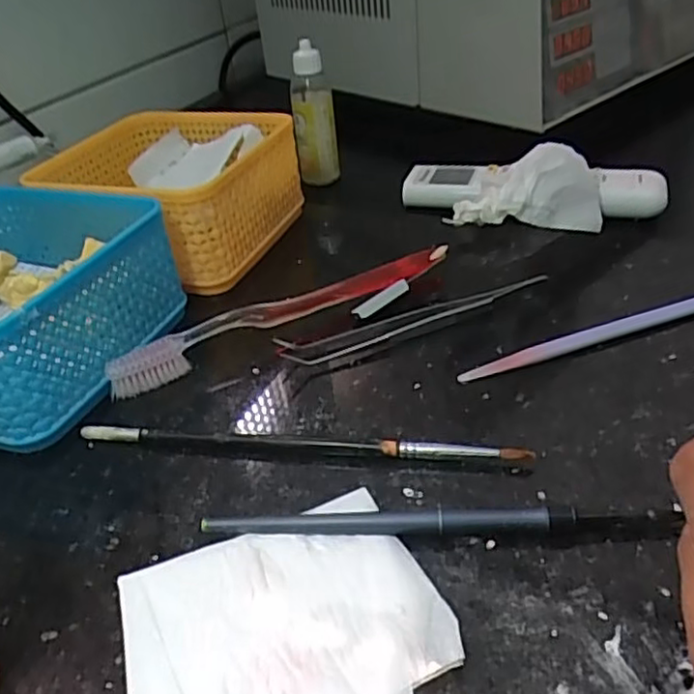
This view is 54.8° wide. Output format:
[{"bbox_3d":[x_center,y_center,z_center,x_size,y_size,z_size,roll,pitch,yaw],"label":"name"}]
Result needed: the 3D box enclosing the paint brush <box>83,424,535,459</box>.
[{"bbox_3d":[-0.022,0.038,0.275,0.184,0.008,0.008,2,36,11],"label":"paint brush"}]

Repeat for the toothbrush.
[{"bbox_3d":[-0.032,-0.018,0.342,0.181,0.021,0.017,-20,38,-19],"label":"toothbrush"}]

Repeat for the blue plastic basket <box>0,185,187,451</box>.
[{"bbox_3d":[-0.167,-0.021,0.334,0.131,0.063,0.130,7,37,18],"label":"blue plastic basket"}]

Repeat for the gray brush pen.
[{"bbox_3d":[0.030,0.061,0.234,0.158,0.009,0.007,-2,35,5],"label":"gray brush pen"}]

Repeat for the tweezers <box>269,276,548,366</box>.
[{"bbox_3d":[0.034,-0.014,0.336,0.138,0.011,0.019,-14,36,-11],"label":"tweezers"}]

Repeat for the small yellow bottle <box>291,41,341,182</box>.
[{"bbox_3d":[-0.026,-0.185,0.533,0.032,0.109,0.041,-5,35,1],"label":"small yellow bottle"}]

